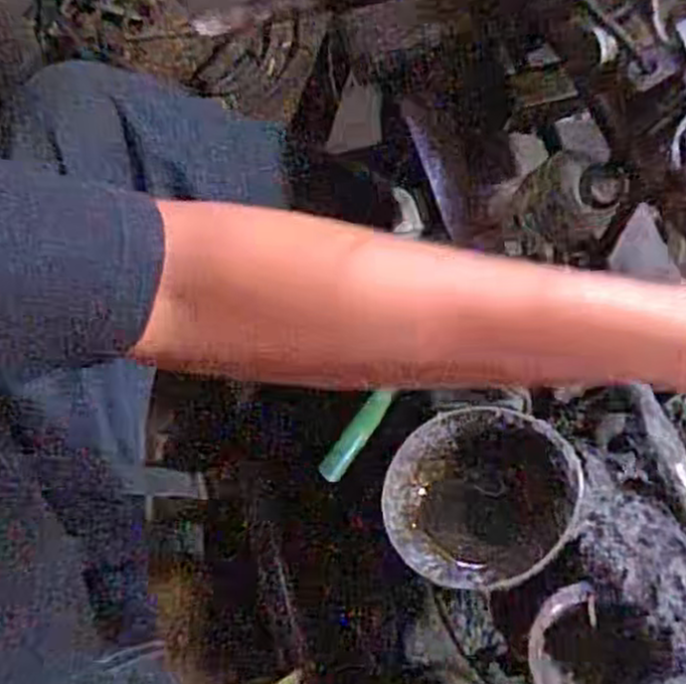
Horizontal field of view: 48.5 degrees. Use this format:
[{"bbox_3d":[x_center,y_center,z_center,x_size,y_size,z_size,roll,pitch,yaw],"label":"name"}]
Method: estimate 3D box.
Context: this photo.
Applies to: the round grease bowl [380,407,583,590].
[{"bbox_3d":[0.091,0.103,0.511,0.117,0.034,0.122,-3,80,16],"label":"round grease bowl"}]

